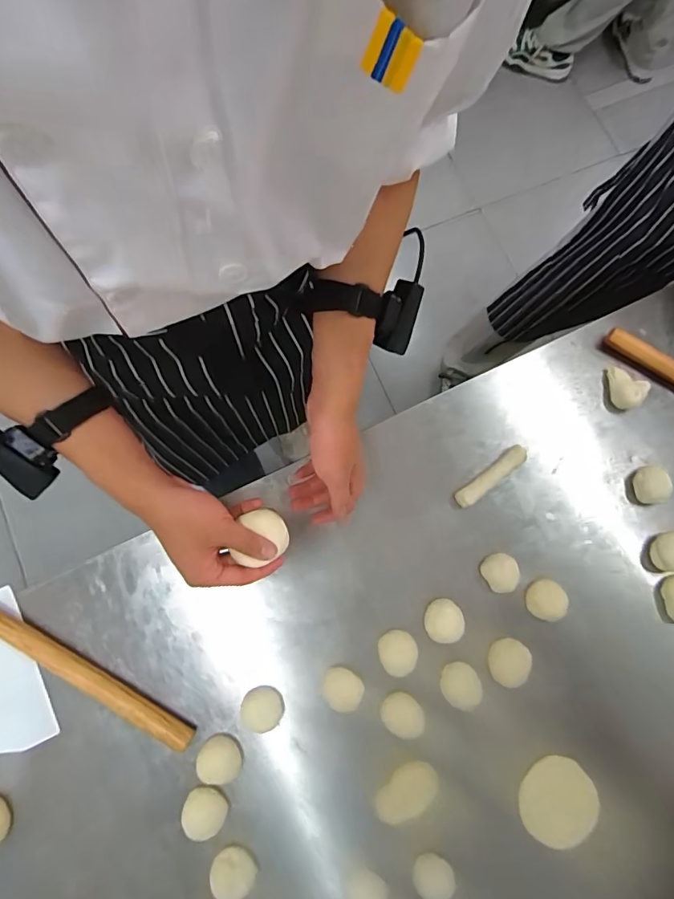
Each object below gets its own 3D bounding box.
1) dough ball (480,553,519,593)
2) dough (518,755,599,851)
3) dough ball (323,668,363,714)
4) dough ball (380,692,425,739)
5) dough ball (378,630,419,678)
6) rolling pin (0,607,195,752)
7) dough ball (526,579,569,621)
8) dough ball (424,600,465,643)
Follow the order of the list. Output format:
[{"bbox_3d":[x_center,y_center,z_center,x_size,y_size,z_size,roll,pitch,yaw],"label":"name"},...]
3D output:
[{"bbox_3d":[0.211,0.160,0.610,0.040,0.037,0.049,-42,83,-10],"label":"dough ball"},{"bbox_3d":[0.268,0.427,0.568,0.093,0.005,0.086,0,74,-2],"label":"dough"},{"bbox_3d":[0.006,0.295,0.579,0.048,0.027,0.046,0,74,-2],"label":"dough ball"},{"bbox_3d":[0.080,0.327,0.573,0.046,0.023,0.055,-24,76,-8],"label":"dough ball"},{"bbox_3d":[0.077,0.256,0.593,0.046,0.017,0.052,-10,74,-5],"label":"dough ball"},{"bbox_3d":[-0.308,0.274,0.568,0.300,0.027,0.032,28,75,6],"label":"rolling pin"},{"bbox_3d":[0.271,0.195,0.611,0.045,0.029,0.049,0,74,-2],"label":"dough ball"},{"bbox_3d":[0.135,0.218,0.598,0.045,0.025,0.051,-17,75,-7],"label":"dough ball"}]

